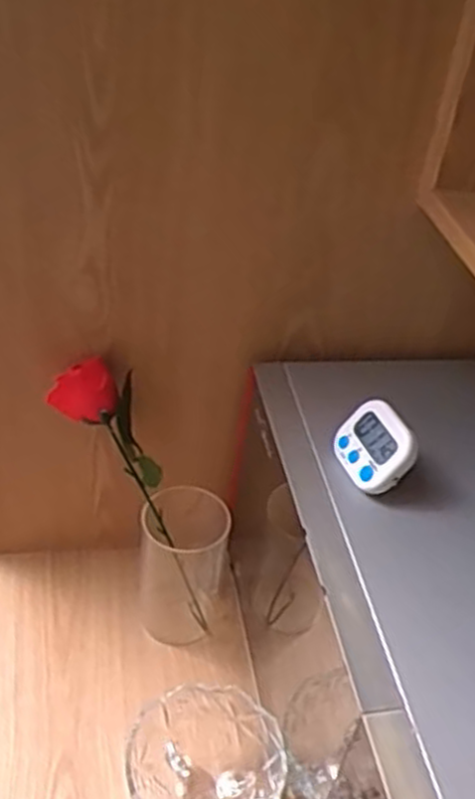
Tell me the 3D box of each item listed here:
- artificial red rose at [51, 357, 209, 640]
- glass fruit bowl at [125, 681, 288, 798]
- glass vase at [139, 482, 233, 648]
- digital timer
[{"bbox_3d":[-0.076,0.103,0.739,0.074,0.298,0.050,-6,31,28],"label":"artificial red rose"},{"bbox_3d":[-0.026,0.320,0.653,0.125,0.072,0.121,5,38,-4],"label":"glass fruit bowl"},{"bbox_3d":[-0.051,0.164,0.790,0.091,0.150,0.093,4,38,-5],"label":"glass vase"},{"bbox_3d":[0.106,0.037,0.601,0.014,0.057,0.064,25,28,-49],"label":"digital timer"}]

